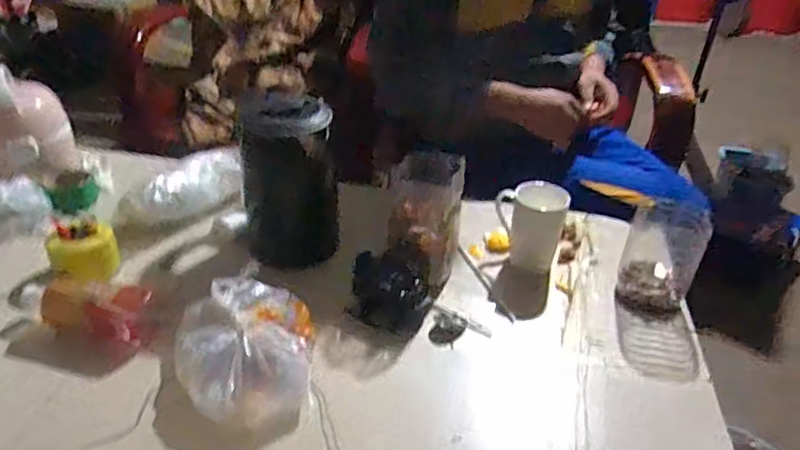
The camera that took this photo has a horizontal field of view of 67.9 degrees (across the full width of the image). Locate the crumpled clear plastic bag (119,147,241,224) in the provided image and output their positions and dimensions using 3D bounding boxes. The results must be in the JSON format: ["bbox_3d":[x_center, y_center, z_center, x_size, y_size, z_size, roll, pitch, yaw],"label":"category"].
[{"bbox_3d":[-0.348,-0.067,1.010,0.084,0.093,0.235,23,39,26],"label":"crumpled clear plastic bag"}]

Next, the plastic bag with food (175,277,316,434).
[{"bbox_3d":[-0.191,0.145,0.720,0.164,0.084,0.194,0,35,-4],"label":"plastic bag with food"}]

